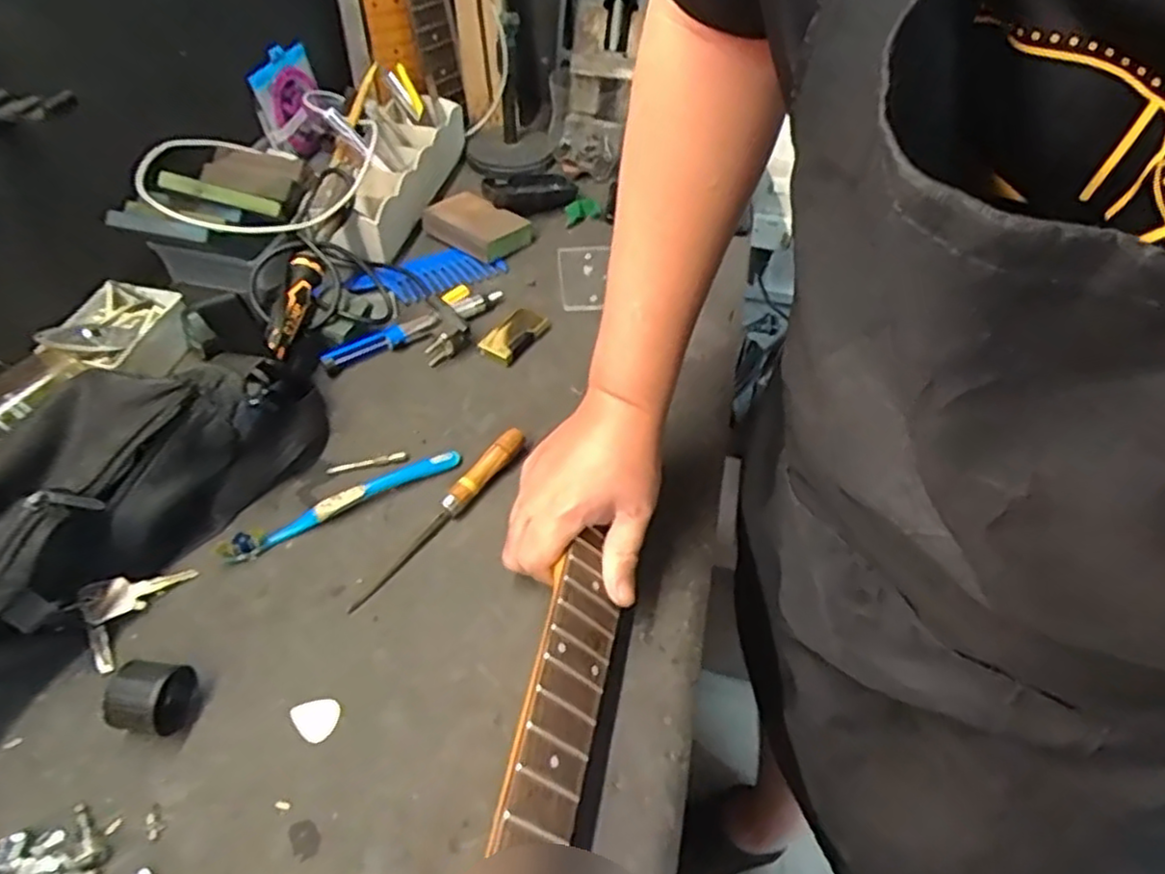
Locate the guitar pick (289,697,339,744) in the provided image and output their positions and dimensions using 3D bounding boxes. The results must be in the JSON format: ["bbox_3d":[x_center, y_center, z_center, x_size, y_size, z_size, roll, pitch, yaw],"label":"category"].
[{"bbox_3d":[-0.168,0.178,0.462,0.026,0.004,0.027,-31,57,-26],"label":"guitar pick"}]

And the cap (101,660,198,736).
[{"bbox_3d":[-0.265,0.160,0.447,0.038,0.038,0.040,9,49,5],"label":"cap"}]

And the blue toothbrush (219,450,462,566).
[{"bbox_3d":[-0.182,0.050,0.564,0.184,0.018,0.013,-24,54,-22],"label":"blue toothbrush"}]

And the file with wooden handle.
[{"bbox_3d":[-0.108,0.057,0.559,0.016,0.023,0.188,30,54,21],"label":"file with wooden handle"}]

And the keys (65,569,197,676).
[{"bbox_3d":[-0.314,0.112,0.495,0.043,0.021,0.079,17,50,12],"label":"keys"}]

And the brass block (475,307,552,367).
[{"bbox_3d":[-0.065,-0.101,0.698,0.040,0.014,0.071,29,54,21],"label":"brass block"}]

